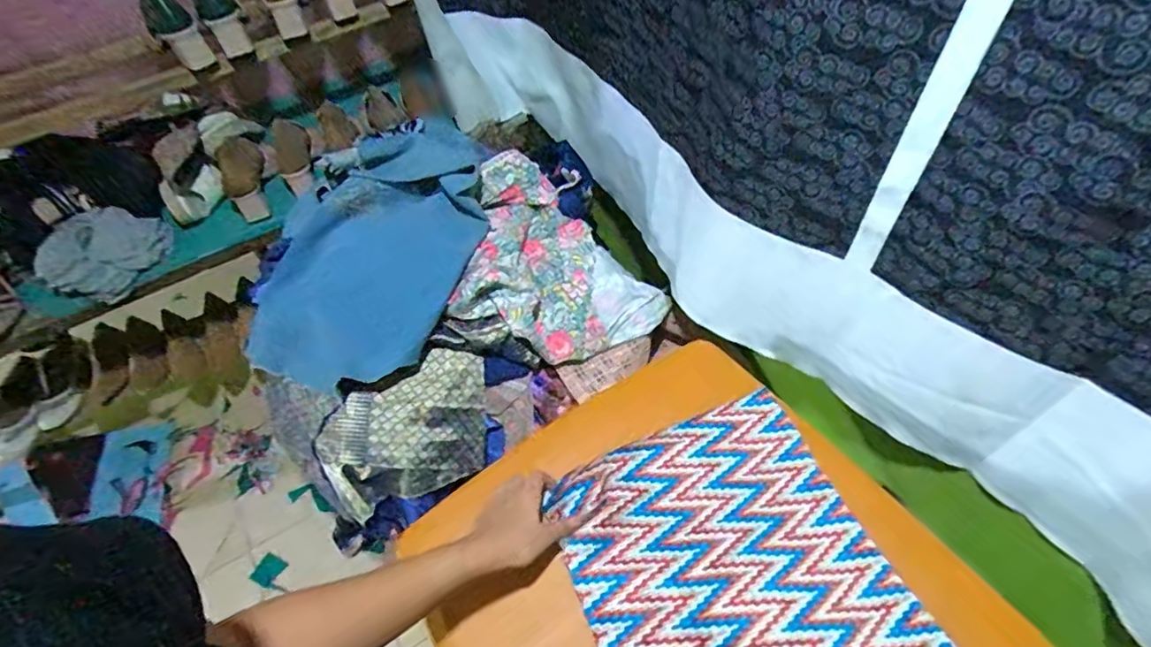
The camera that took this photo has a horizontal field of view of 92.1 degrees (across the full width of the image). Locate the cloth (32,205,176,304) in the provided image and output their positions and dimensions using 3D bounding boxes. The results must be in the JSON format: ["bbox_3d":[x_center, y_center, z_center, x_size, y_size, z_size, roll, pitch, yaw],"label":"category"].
[{"bbox_3d":[-0.854,-0.132,1.001,0.191,0.054,0.186,25,67,0],"label":"cloth"}]

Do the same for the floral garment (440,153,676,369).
[{"bbox_3d":[-0.012,-0.091,0.902,0.308,0.179,0.294,7,55,9],"label":"floral garment"}]

